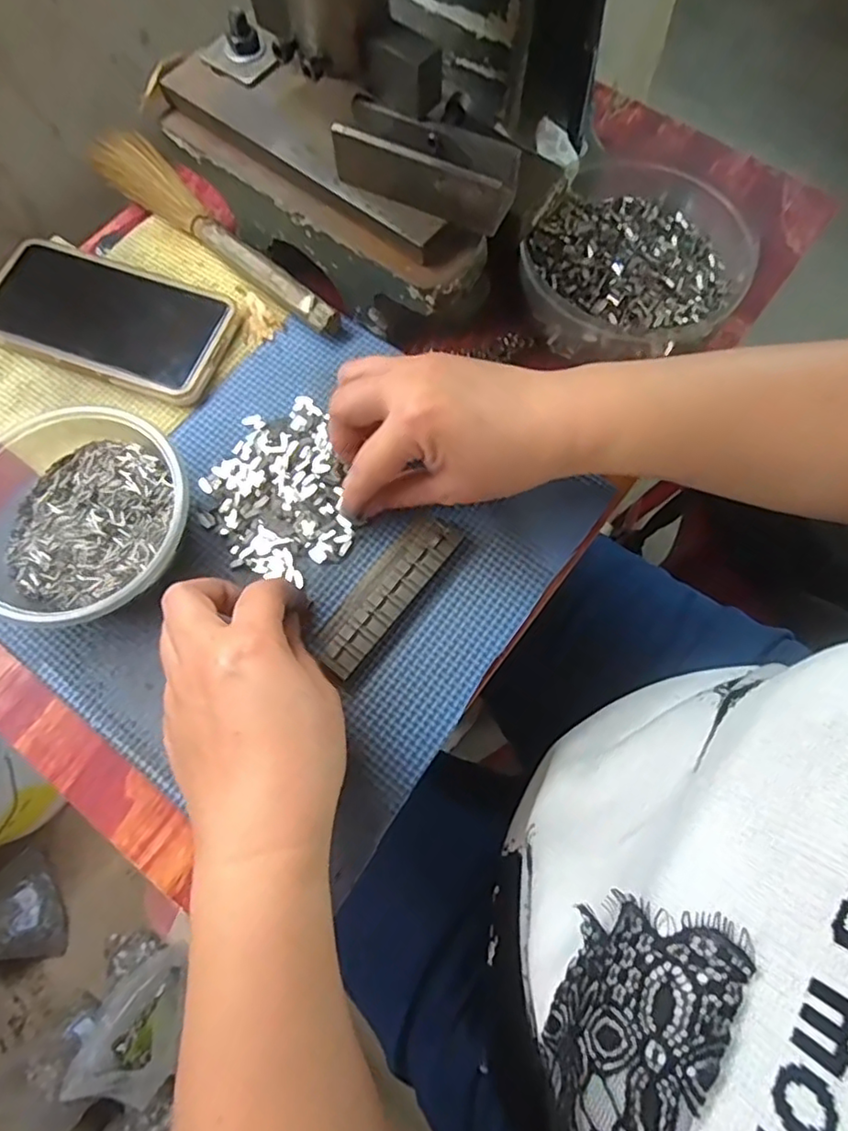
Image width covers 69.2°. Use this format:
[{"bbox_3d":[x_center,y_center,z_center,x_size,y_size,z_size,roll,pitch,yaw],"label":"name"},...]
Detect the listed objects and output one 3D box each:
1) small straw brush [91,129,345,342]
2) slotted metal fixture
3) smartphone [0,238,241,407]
[{"bbox_3d":[-0.141,-0.221,0.402,0.229,0.021,0.036,43,76,13],"label":"small straw brush"},{"bbox_3d":[-0.020,0.013,0.329,0.031,0.012,0.099,36,75,12],"label":"slotted metal fixture"},{"bbox_3d":[-0.196,-0.153,0.381,0.152,0.016,0.077,21,72,7],"label":"smartphone"}]

